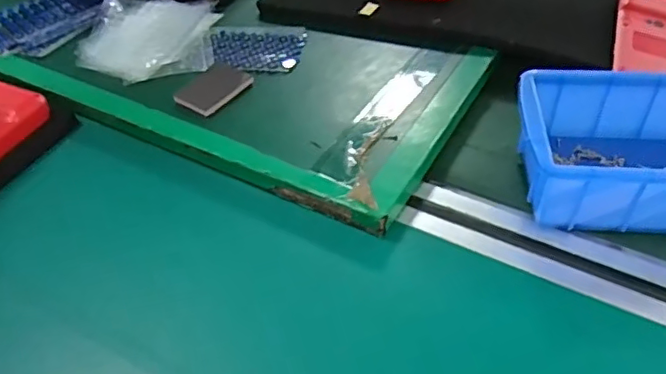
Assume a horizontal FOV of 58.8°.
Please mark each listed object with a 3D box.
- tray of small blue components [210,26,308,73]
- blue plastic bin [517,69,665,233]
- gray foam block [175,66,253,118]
[{"bbox_3d":[-0.062,-0.111,0.478,0.076,0.008,0.059,0,45,4],"label":"tray of small blue components"},{"bbox_3d":[0.187,-0.020,0.359,0.144,0.055,0.096,3,46,7],"label":"blue plastic bin"},{"bbox_3d":[-0.089,-0.073,0.437,0.036,0.004,0.053,23,51,24],"label":"gray foam block"}]

